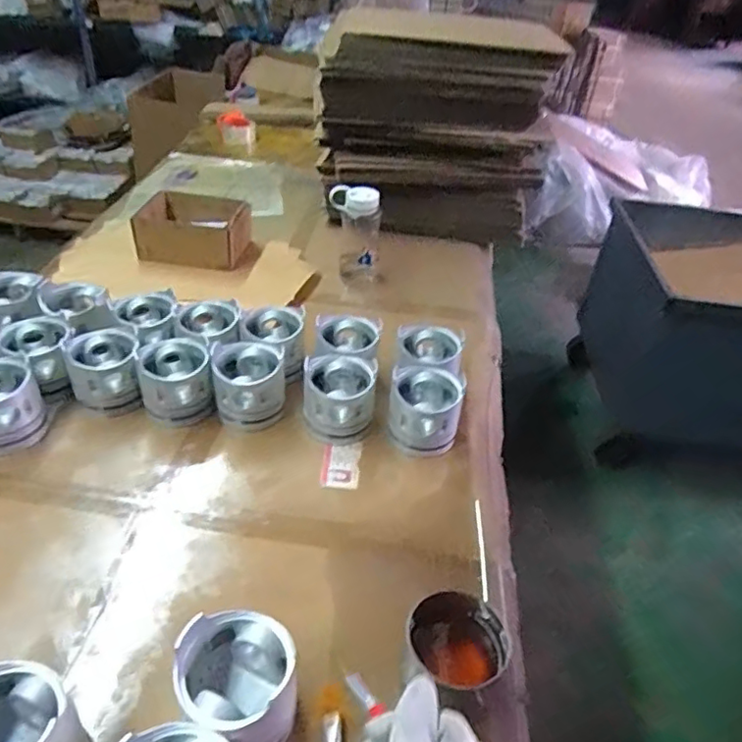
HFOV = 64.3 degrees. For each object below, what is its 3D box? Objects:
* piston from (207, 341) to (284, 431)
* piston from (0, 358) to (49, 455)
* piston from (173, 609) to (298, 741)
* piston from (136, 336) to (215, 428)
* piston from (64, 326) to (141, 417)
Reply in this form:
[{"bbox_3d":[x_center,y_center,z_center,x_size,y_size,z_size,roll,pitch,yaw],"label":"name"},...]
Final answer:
[{"bbox_3d":[-0.188,0.015,0.911,0.108,0.100,0.113,-4,39,-10],"label":"piston"},{"bbox_3d":[-0.532,0.052,0.849,0.109,0.094,0.108,-18,43,-25],"label":"piston"},{"bbox_3d":[-0.123,0.292,0.550,0.099,0.096,0.109,-8,40,-16],"label":"piston"},{"bbox_3d":[-0.300,0.016,0.914,0.105,0.094,0.114,-9,40,-17],"label":"piston"},{"bbox_3d":[-0.410,-0.001,0.918,0.104,0.084,0.116,-8,40,-16],"label":"piston"}]

